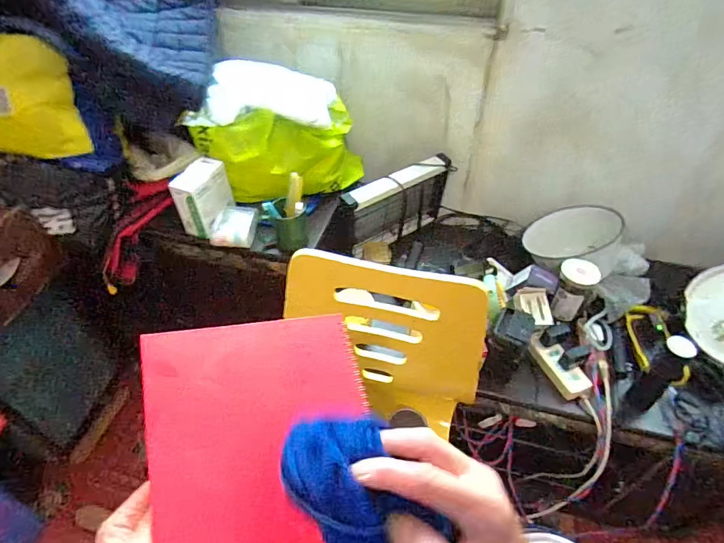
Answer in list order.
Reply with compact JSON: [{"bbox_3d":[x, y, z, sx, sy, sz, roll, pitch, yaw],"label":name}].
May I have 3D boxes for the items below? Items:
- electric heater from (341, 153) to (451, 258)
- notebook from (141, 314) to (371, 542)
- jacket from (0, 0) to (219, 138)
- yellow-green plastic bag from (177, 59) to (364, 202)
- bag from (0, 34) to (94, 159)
[{"bbox_3d":[0.107,-0.193,1.243,0.366,0.208,0.075,-29,53,-25],"label":"electric heater"},{"bbox_3d":[-0.078,0.163,0.389,0.201,0.011,0.249,-3,64,-29],"label":"notebook"},{"bbox_3d":[-0.604,-0.587,1.019,0.479,0.326,0.370,-4,47,-4],"label":"jacket"},{"bbox_3d":[-0.215,-0.334,1.086,0.382,0.255,0.272,6,47,6],"label":"yellow-green plastic bag"},{"bbox_3d":[-0.761,-0.364,0.906,0.293,0.237,0.081,-4,34,-12],"label":"bag"}]

